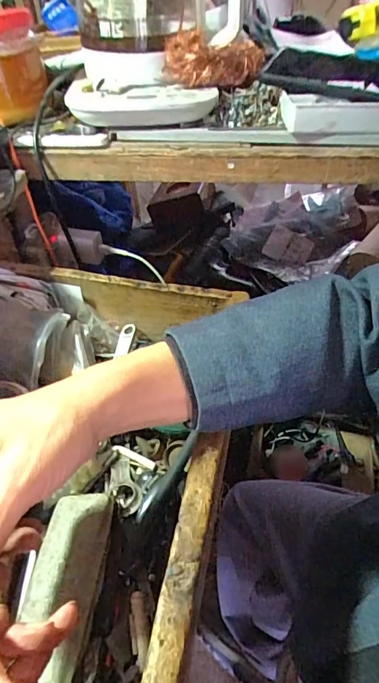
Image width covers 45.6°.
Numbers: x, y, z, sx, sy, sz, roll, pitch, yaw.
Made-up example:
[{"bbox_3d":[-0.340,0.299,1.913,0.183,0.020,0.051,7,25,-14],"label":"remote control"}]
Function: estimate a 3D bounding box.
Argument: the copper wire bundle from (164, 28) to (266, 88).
[{"bbox_3d":[0.027,-0.321,0.512,0.113,0.043,0.058,-25,48,-22],"label":"copper wire bundle"}]

